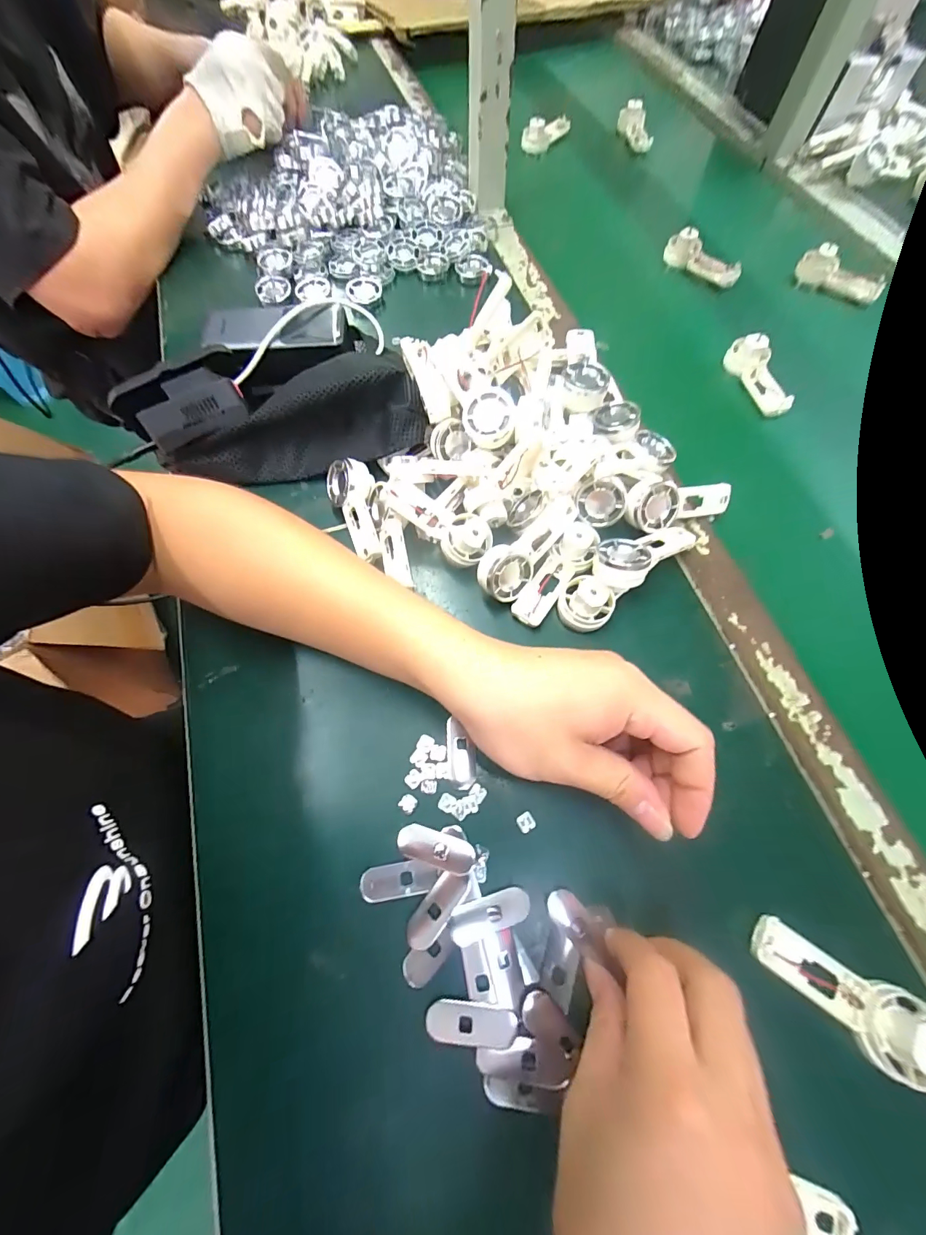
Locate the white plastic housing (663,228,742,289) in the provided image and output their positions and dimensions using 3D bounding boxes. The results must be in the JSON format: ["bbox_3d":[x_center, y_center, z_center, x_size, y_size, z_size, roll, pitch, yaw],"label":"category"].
[{"bbox_3d":[0.287,-0.432,0.498,0.094,0.032,0.021,39,73,15],"label":"white plastic housing"}]

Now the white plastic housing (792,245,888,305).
[{"bbox_3d":[0.441,-0.399,0.486,0.094,0.038,0.031,39,73,15],"label":"white plastic housing"}]

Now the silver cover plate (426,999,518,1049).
[{"bbox_3d":[0.005,0.228,0.232,0.049,0.004,0.020,1,67,3],"label":"silver cover plate"}]

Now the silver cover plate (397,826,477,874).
[{"bbox_3d":[-0.018,0.150,0.269,0.050,0.008,0.018,14,68,8],"label":"silver cover plate"}]

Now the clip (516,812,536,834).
[{"bbox_3d":[0.041,0.134,0.271,0.011,0.004,0.011,-29,69,-10],"label":"clip"}]

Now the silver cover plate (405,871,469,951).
[{"bbox_3d":[-0.016,0.178,0.254,0.019,0.004,0.048,34,72,15],"label":"silver cover plate"}]

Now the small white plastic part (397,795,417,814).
[{"bbox_3d":[-0.037,0.125,0.279,0.011,0.004,0.011,-1,67,2],"label":"small white plastic part"}]

